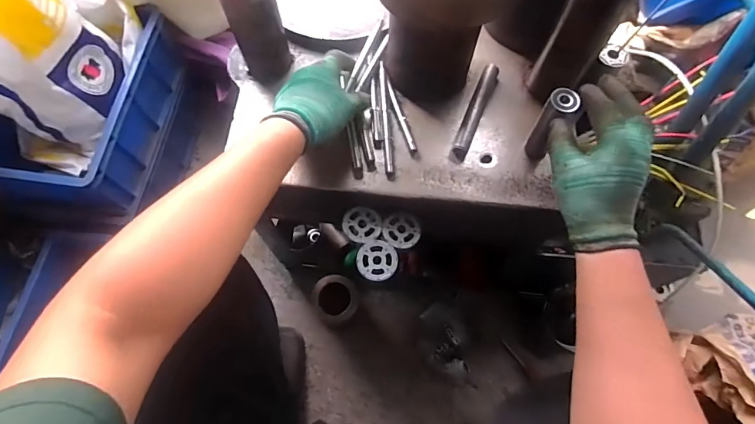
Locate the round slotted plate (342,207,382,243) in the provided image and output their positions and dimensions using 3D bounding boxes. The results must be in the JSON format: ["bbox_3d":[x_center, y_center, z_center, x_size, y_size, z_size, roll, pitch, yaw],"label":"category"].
[{"bbox_3d":[-0.020,0.017,0.569,0.051,0.008,0.047,0,69,-1],"label":"round slotted plate"}]

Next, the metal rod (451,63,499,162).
[{"bbox_3d":[0.130,-0.135,0.576,0.021,0.018,0.147,22,70,7],"label":"metal rod"}]

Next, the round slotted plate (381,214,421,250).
[{"bbox_3d":[0.032,0.025,0.573,0.049,0.009,0.047,0,69,-1],"label":"round slotted plate"}]

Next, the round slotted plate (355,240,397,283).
[{"bbox_3d":[0.000,0.063,0.554,0.052,0.007,0.051,0,69,-1],"label":"round slotted plate"}]

